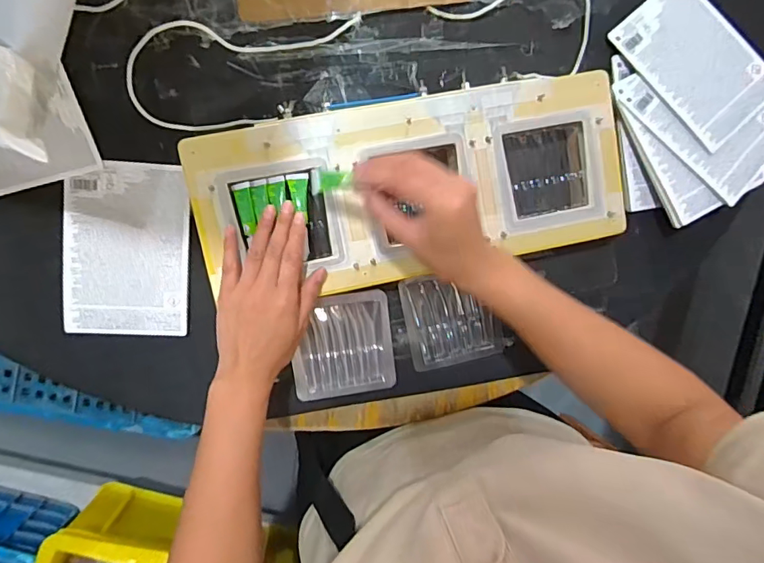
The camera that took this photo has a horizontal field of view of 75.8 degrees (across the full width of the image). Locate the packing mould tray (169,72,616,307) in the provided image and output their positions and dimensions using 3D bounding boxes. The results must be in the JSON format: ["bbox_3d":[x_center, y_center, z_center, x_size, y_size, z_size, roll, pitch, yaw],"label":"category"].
[{"bbox_3d":[0.034,-0.094,0.488,0.420,0.031,0.178,-7,96,-8],"label":"packing mould tray"}]

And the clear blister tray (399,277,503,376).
[{"bbox_3d":[0.076,0.041,0.533,0.102,0.012,0.101,-12,96,-6],"label":"clear blister tray"}]

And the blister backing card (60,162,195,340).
[{"bbox_3d":[-0.250,-0.031,0.484,0.116,0.006,0.168,4,94,-8],"label":"blister backing card"}]

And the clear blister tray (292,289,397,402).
[{"bbox_3d":[-0.041,0.067,0.508,0.102,0.021,0.107,-8,96,-7],"label":"clear blister tray"}]

